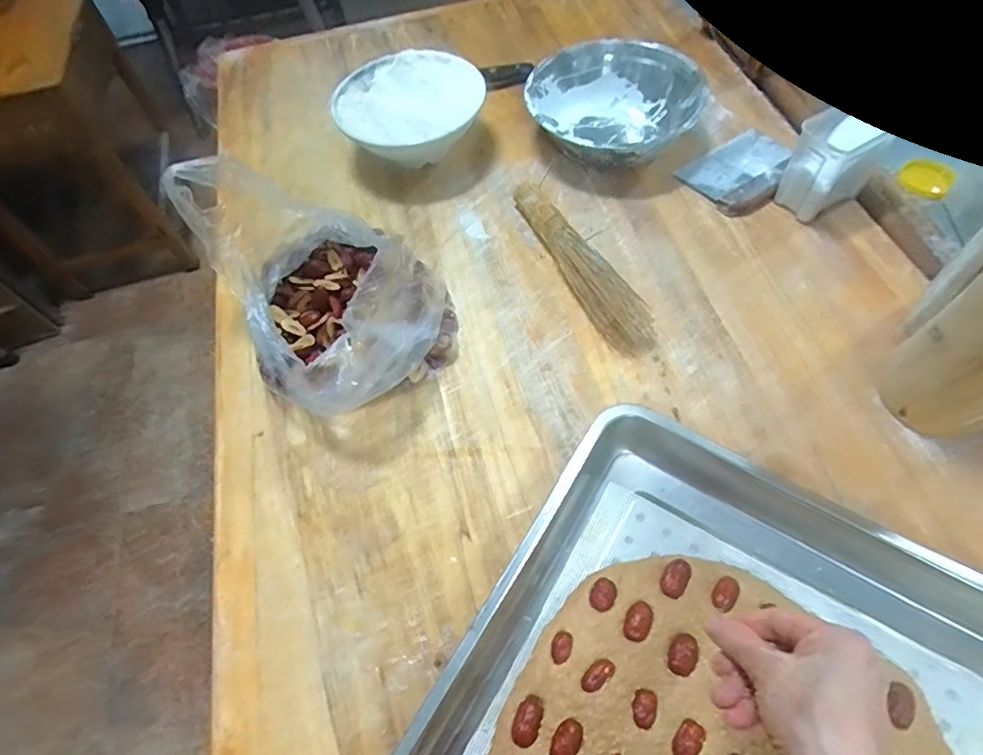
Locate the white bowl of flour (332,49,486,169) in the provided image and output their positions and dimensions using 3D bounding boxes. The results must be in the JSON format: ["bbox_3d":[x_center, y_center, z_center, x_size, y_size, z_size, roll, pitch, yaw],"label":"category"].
[{"bbox_3d":[-0.106,-0.345,0.742,0.184,0.089,0.200,-2,59,3],"label":"white bowl of flour"}]

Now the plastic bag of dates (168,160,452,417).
[{"bbox_3d":[-0.158,-0.099,0.554,0.190,0.170,0.241,-31,62,-14],"label":"plastic bag of dates"}]

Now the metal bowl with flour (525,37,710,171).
[{"bbox_3d":[0.158,-0.356,0.735,0.214,0.076,0.194,22,63,16],"label":"metal bowl with flour"}]

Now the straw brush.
[{"bbox_3d":[0.100,-0.138,0.629,0.055,0.048,0.265,-23,60,-10],"label":"straw brush"}]

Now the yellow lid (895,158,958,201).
[{"bbox_3d":[0.552,-0.254,0.705,0.005,0.042,0.061,-14,45,-42],"label":"yellow lid"}]

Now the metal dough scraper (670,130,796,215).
[{"bbox_3d":[0.324,-0.268,0.706,0.154,0.015,0.103,-34,63,-16],"label":"metal dough scraper"}]

